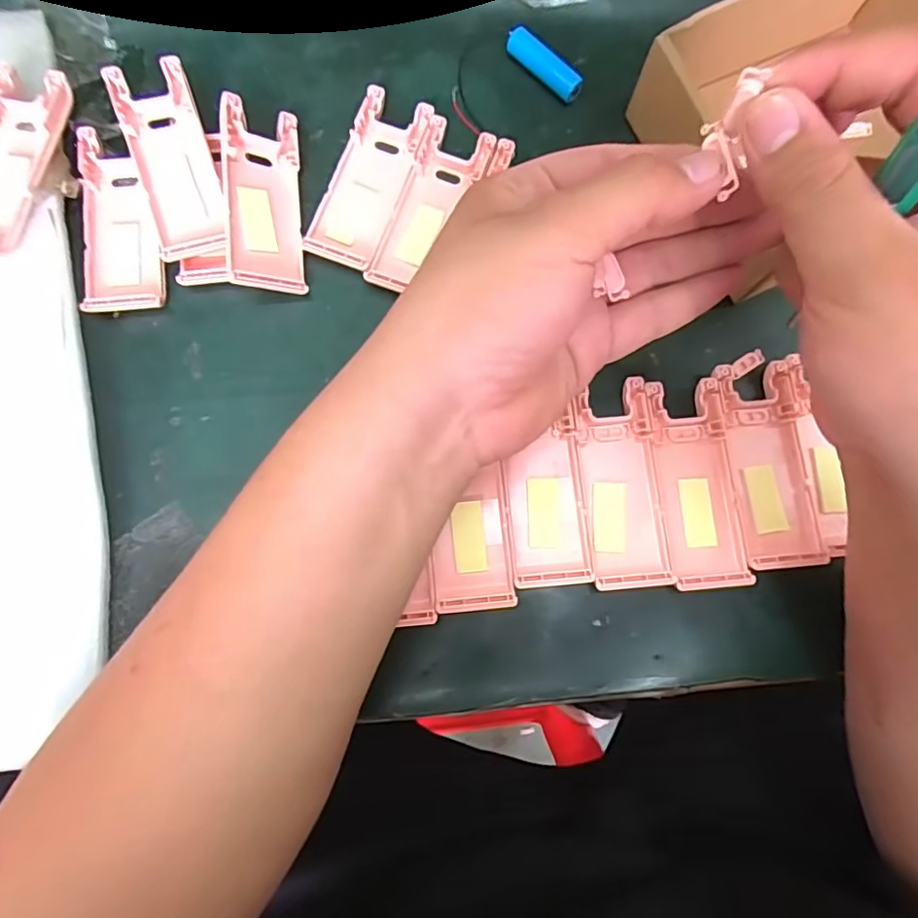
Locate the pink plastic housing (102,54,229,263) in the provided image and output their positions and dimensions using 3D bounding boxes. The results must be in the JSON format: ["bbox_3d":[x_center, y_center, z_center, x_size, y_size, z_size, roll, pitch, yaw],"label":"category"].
[{"bbox_3d":[-0.148,-0.153,0.293,0.036,0.024,0.099,-16,82,-4],"label":"pink plastic housing"}]

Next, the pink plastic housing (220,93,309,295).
[{"bbox_3d":[-0.102,-0.136,0.293,0.039,0.013,0.101,-2,81,-24],"label":"pink plastic housing"}]

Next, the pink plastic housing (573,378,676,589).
[{"bbox_3d":[0.082,0.012,0.282,0.038,0.009,0.100,-5,82,-2],"label":"pink plastic housing"}]

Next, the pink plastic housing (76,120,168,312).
[{"bbox_3d":[-0.177,-0.124,0.295,0.038,0.013,0.099,-7,82,-3],"label":"pink plastic housing"}]

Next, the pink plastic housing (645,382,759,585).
[{"bbox_3d":[0.121,0.012,0.283,0.039,0.009,0.103,-4,82,-2],"label":"pink plastic housing"}]

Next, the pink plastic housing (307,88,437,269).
[{"bbox_3d":[-0.048,-0.152,0.309,0.038,0.011,0.100,20,81,1],"label":"pink plastic housing"}]

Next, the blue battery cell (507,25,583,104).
[{"bbox_3d":[0.048,-0.226,0.322,0.051,0.012,0.011,43,83,5],"label":"blue battery cell"}]

